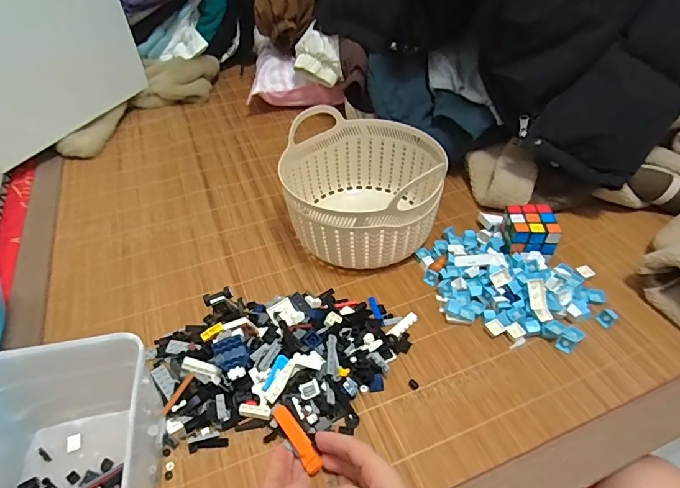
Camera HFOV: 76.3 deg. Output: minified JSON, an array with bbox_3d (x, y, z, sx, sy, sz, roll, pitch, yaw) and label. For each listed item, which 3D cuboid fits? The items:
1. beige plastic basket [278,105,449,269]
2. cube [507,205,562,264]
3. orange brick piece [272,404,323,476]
[{"bbox_3d":[0.031,-0.071,0.628,0.211,0.122,0.225,5,45,8],"label":"beige plastic basket"},{"bbox_3d":[0.260,-0.014,0.595,0.056,0.062,0.063,1,45,4],"label":"cube"},{"bbox_3d":[-0.043,0.193,0.433,0.017,0.013,0.076,-28,52,-23],"label":"orange brick piece"}]

